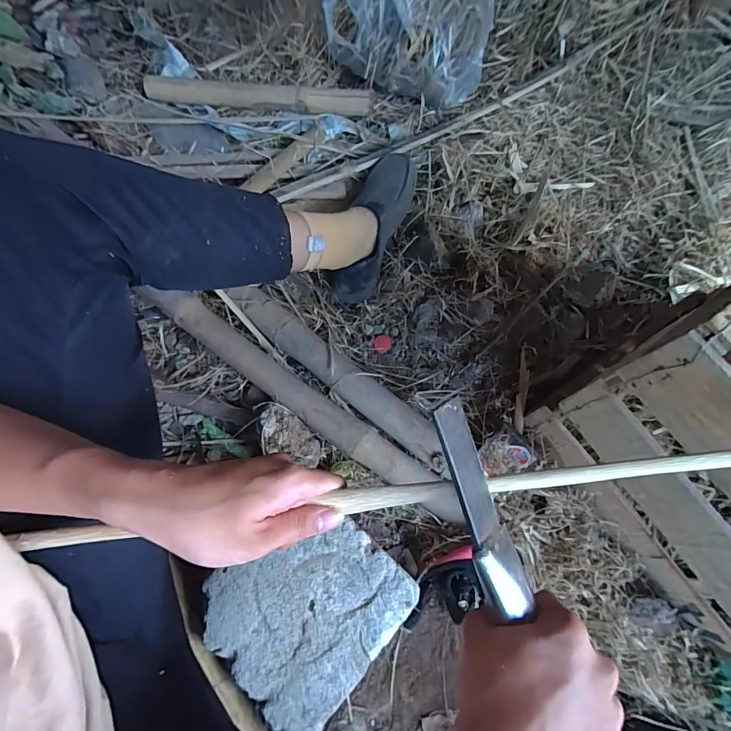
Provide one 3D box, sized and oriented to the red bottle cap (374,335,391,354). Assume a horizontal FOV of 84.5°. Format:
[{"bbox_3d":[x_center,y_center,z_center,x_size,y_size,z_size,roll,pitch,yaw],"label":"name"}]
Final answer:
[{"bbox_3d":[0.029,-0.037,0.687,0.028,0.008,0.031,1,67,-2],"label":"red bottle cap"}]

